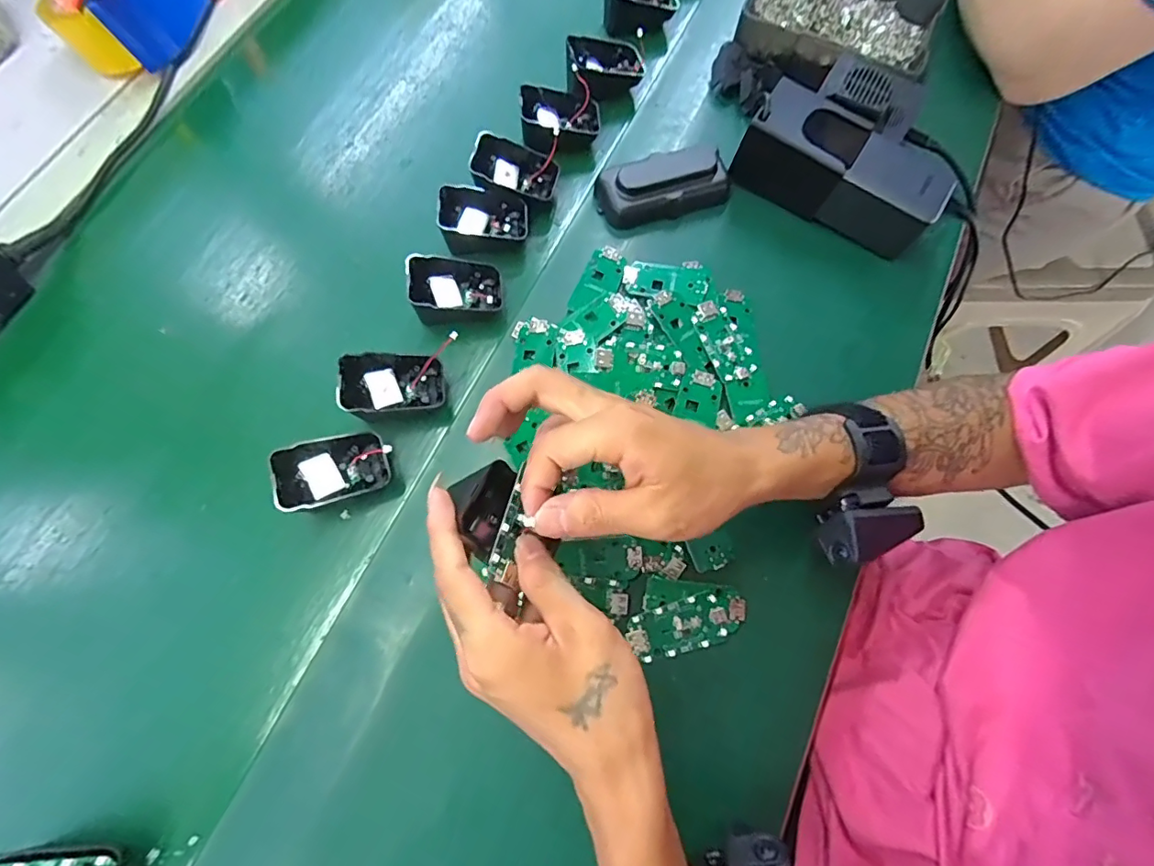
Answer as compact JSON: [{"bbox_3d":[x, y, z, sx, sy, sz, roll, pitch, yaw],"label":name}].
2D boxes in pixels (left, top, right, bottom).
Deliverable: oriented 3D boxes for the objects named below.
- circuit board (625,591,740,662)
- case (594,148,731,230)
[{"bbox_3d":[0.067,0.123,0.331,0.065,0.004,0.031,-15,72,-4],"label":"circuit board"},{"bbox_3d":[0.072,-0.203,0.428,0.107,0.036,0.053,-18,73,-5],"label":"case"}]

